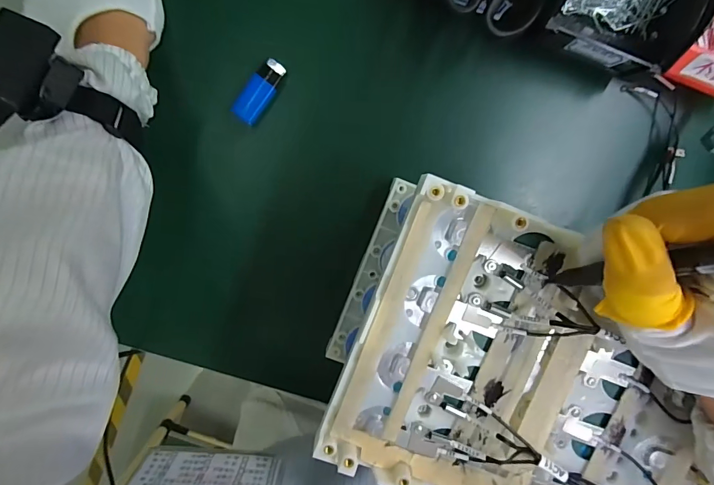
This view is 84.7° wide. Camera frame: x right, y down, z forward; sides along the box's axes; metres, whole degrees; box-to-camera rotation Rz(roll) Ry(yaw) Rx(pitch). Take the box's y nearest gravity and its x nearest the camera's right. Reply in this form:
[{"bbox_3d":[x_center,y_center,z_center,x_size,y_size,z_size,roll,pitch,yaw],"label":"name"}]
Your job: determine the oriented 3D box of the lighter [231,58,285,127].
[{"bbox_3d":[-0.083,-0.128,0.331,0.021,0.009,0.057,34,96,-5],"label":"lighter"}]

